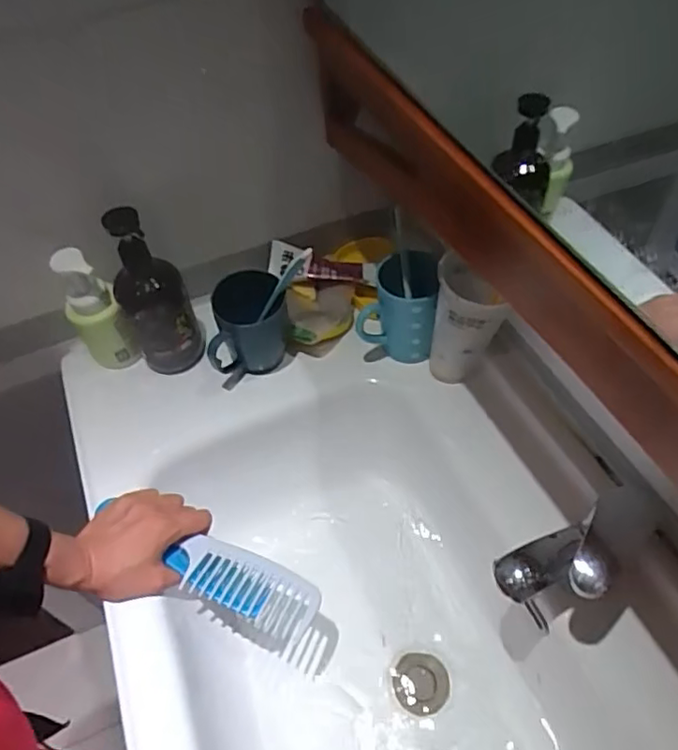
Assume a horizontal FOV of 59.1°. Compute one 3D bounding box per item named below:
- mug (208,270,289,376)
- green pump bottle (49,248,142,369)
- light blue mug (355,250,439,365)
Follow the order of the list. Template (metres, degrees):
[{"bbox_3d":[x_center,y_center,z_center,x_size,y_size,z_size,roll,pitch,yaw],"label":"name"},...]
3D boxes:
[{"bbox_3d":[-0.102,-0.050,0.698,0.088,0.115,0.080,-6,52,0],"label":"mug"},{"bbox_3d":[-0.271,-0.066,0.671,0.058,0.163,0.052,-25,54,-15],"label":"green pump bottle"},{"bbox_3d":[0.067,-0.079,0.691,0.087,0.119,0.077,4,52,8],"label":"light blue mug"}]

